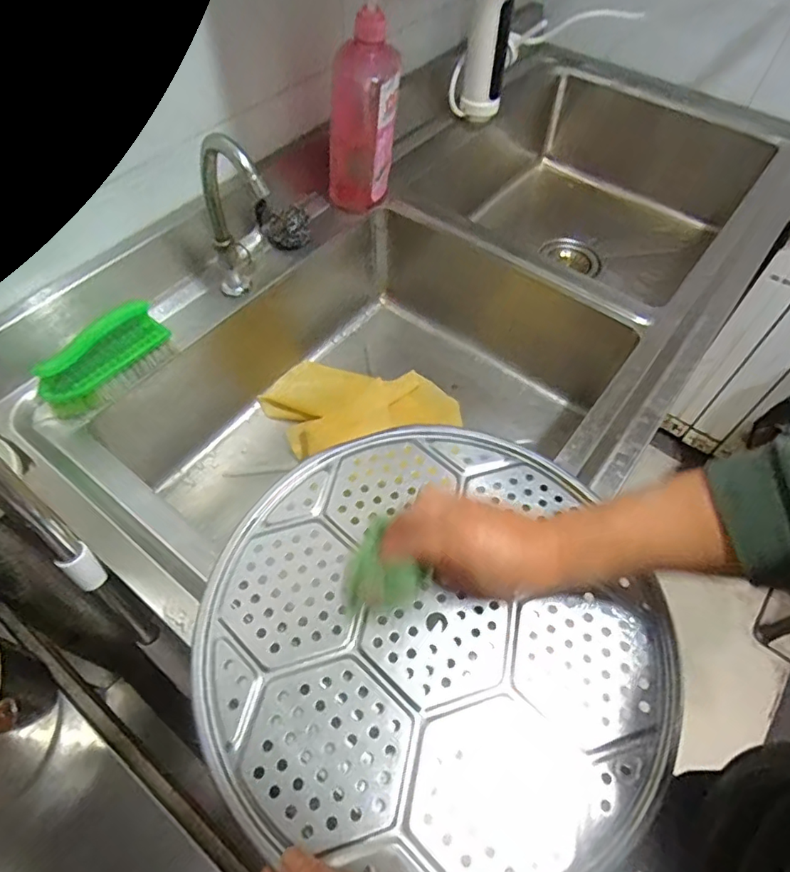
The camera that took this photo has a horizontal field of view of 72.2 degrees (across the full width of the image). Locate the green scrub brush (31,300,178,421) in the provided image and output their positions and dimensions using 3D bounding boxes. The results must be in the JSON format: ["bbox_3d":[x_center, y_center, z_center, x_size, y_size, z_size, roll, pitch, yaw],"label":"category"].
[{"bbox_3d":[-0.305,-0.082,0.573,0.043,0.052,0.142,33,62,18],"label":"green scrub brush"}]

